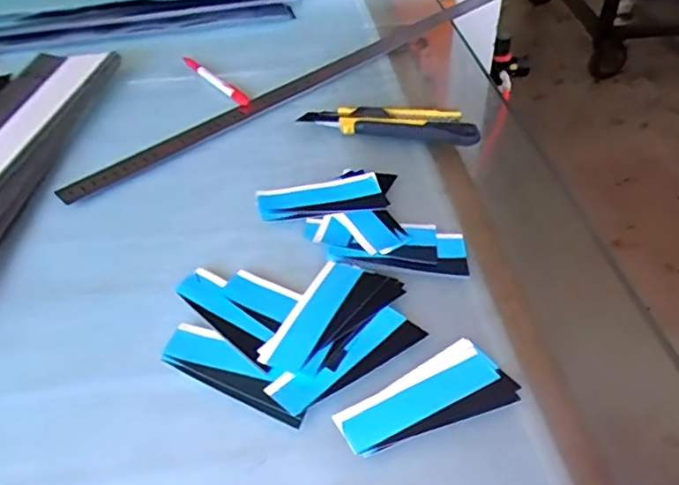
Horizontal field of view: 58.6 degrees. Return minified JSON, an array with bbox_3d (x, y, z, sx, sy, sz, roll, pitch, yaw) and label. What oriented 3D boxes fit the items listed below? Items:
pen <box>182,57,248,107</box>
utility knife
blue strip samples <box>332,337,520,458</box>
[{"bbox_3d":[-0.132,-0.171,0.625,0.009,0.013,0.130,-32,50,-26],"label":"pen"},{"bbox_3d":[0.044,-0.107,0.545,0.156,0.021,0.037,5,45,10],"label":"utility knife"},{"bbox_3d":[0.050,0.091,0.352,0.102,0.004,0.048,-23,47,-18],"label":"blue strip samples"}]

